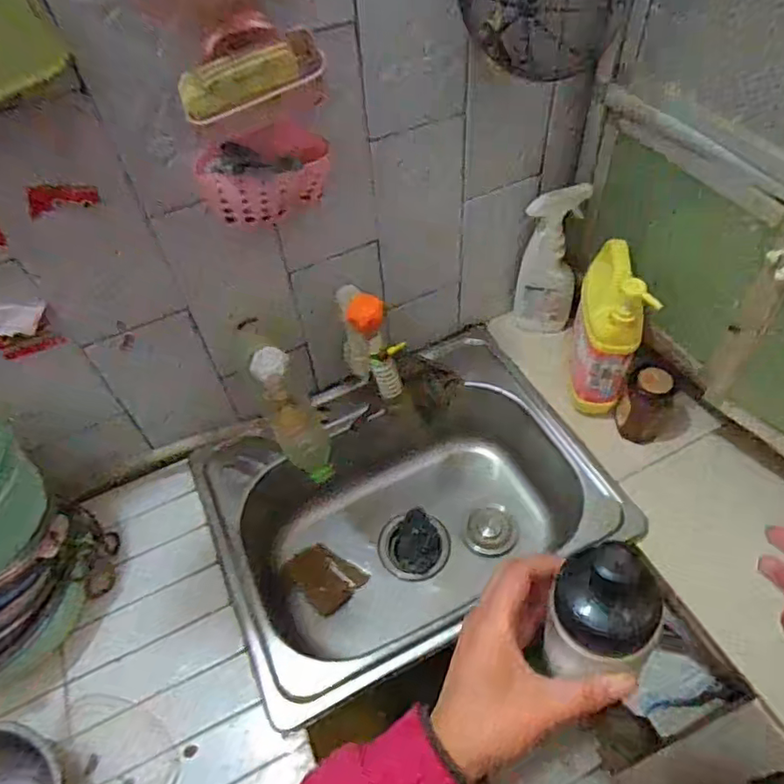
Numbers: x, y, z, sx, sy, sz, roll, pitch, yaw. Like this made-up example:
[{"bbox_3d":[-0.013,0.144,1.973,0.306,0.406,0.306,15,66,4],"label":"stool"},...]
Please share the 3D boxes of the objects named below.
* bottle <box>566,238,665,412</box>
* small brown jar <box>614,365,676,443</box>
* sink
[{"bbox_3d":[0.296,-0.084,0.789,0.088,0.227,0.128,9,53,13],"label":"bottle"},{"bbox_3d":[0.343,0.021,0.785,0.061,0.110,0.062,-3,52,4],"label":"small brown jar"},{"bbox_3d":[0.024,0.188,0.872,0.531,0.181,0.399,-26,54,-14],"label":"sink"}]

